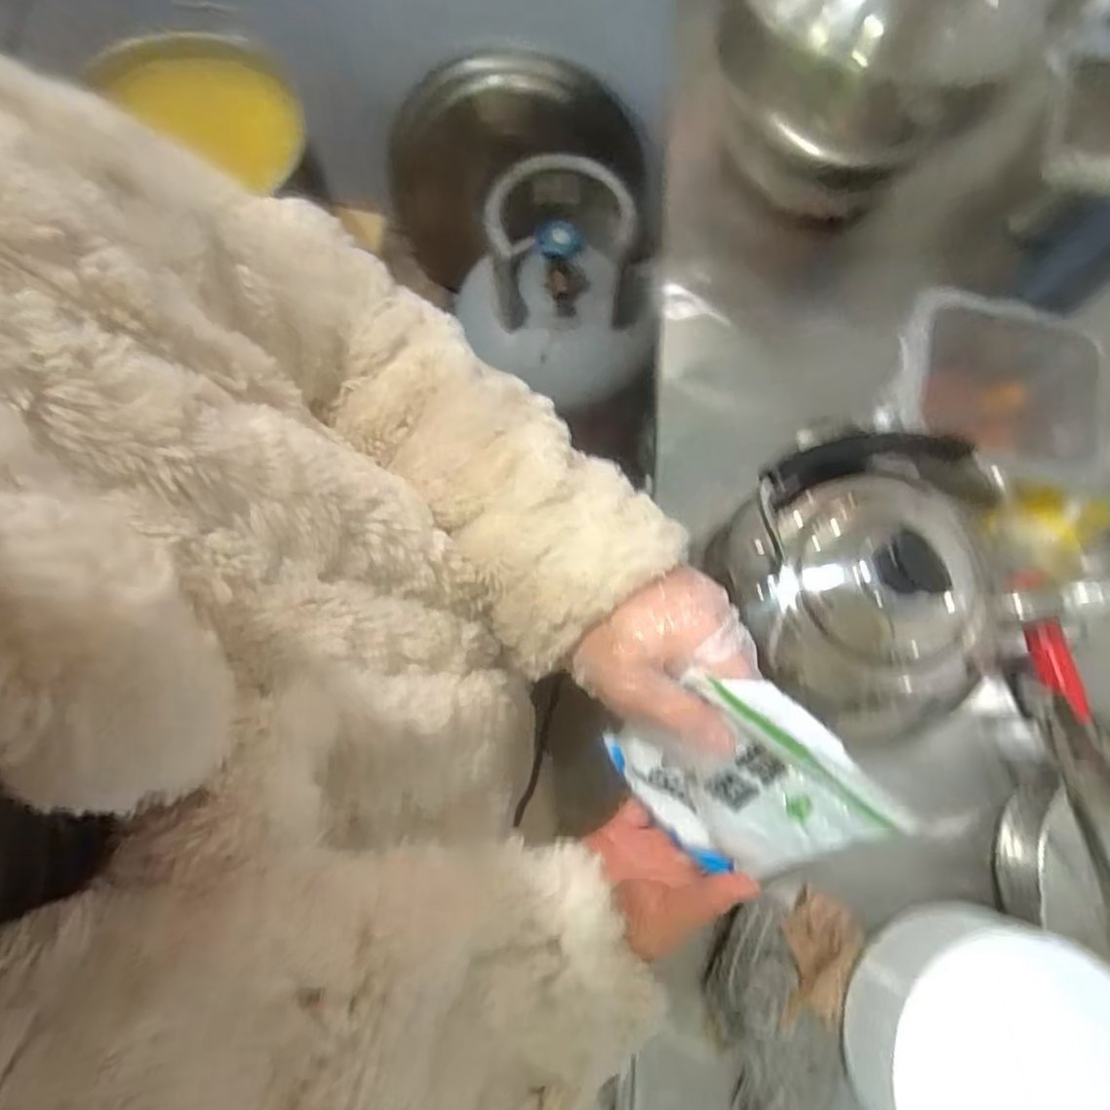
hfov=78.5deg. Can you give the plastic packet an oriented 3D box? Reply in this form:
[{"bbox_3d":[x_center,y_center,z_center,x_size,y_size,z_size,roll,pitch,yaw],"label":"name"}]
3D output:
[{"bbox_3d":[0.090,0.114,0.340,0.106,0.134,0.011,43,48,0],"label":"plastic packet"}]

